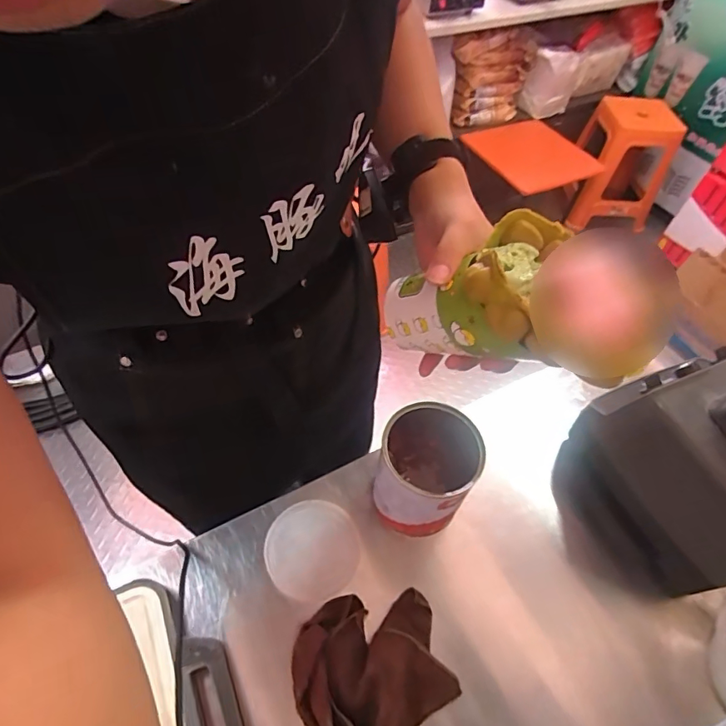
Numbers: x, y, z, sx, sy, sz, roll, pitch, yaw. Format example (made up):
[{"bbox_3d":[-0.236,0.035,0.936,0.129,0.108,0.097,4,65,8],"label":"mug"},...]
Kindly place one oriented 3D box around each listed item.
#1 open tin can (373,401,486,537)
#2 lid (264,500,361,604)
[{"bbox_3d":[0.064,0.116,0.502,0.094,0.124,0.104,34,58,19],"label":"open tin can"},{"bbox_3d":[-0.055,0.203,0.512,0.096,0.014,0.099,2,54,-3],"label":"lid"}]

